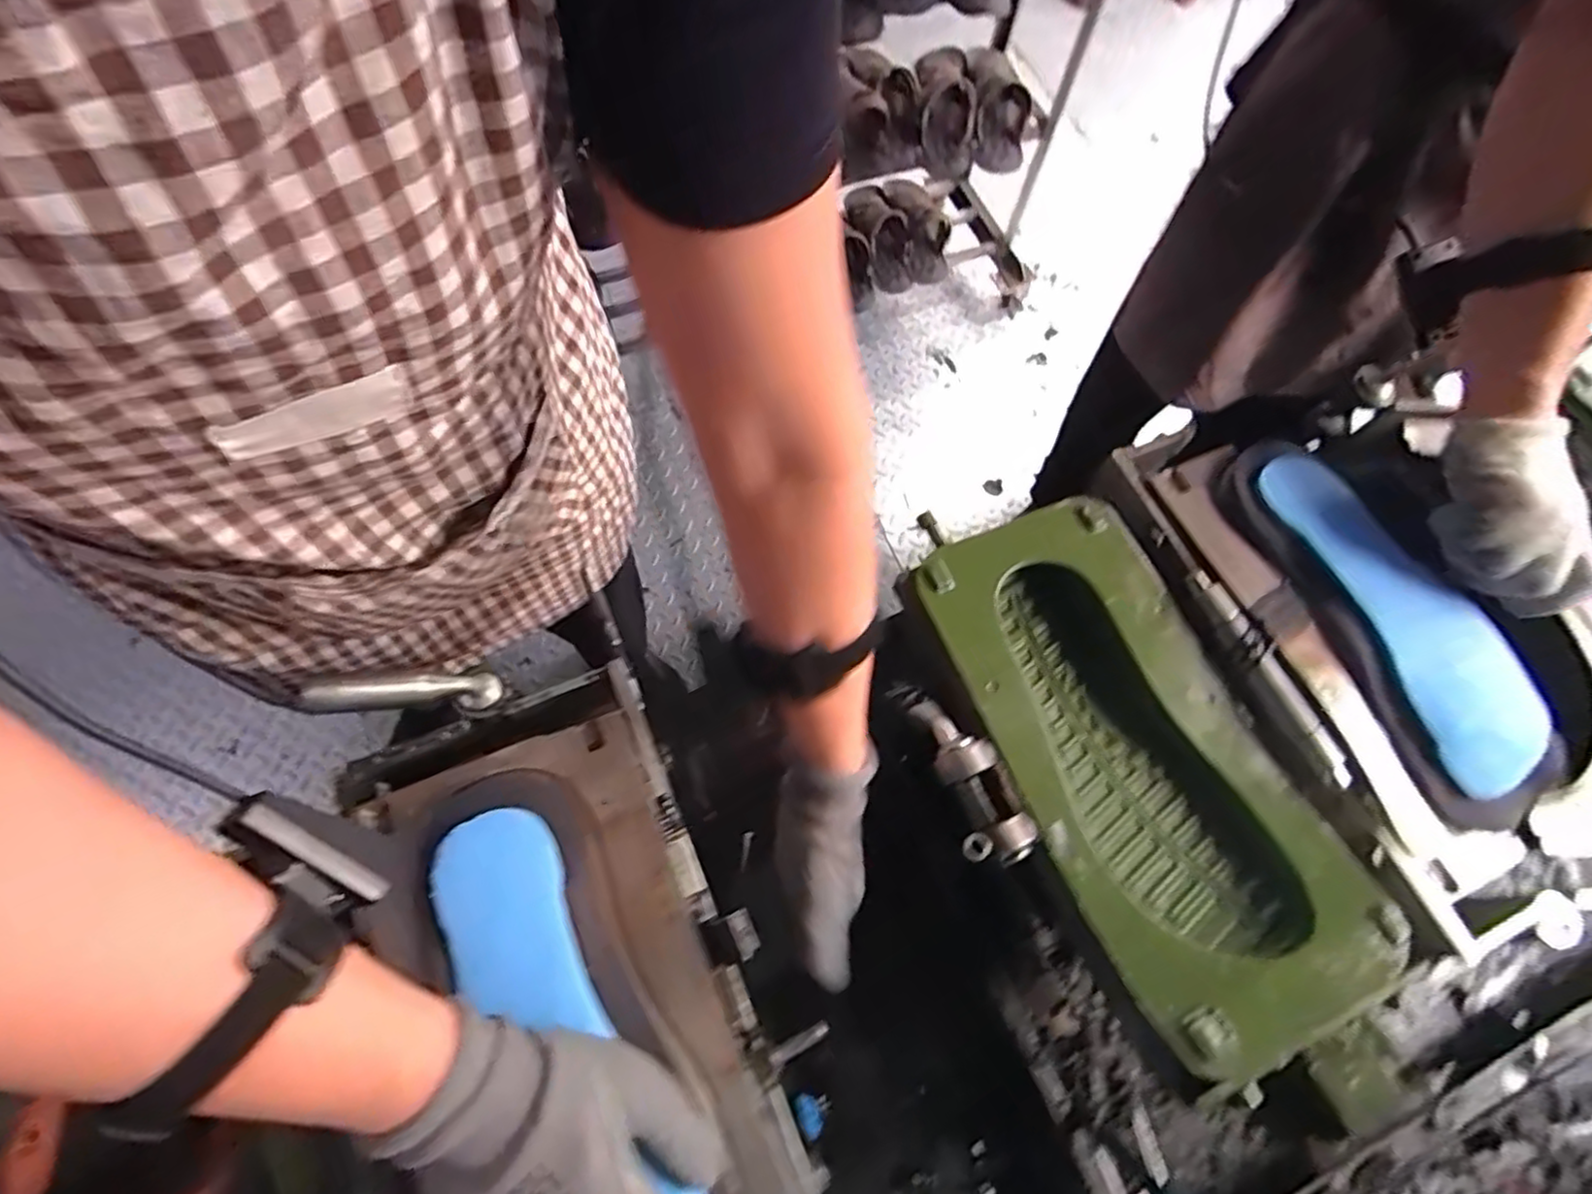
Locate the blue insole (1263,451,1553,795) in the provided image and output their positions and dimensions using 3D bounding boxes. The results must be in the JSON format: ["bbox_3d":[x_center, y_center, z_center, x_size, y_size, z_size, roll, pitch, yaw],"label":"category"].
[{"bbox_3d":[0.425,0.002,0.499,0.078,0.028,0.260,-17,68,-12],"label":"blue insole"}]

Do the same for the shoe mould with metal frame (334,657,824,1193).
[{"bbox_3d":[-0.127,0.247,0.398,0.213,0.057,0.399,-21,72,-10],"label":"shoe mould with metal frame"}]

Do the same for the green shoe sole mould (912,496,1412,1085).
[{"bbox_3d":[0.222,0.102,0.478,0.173,0.046,0.345,-23,69,-11],"label":"green shoe sole mould"}]

